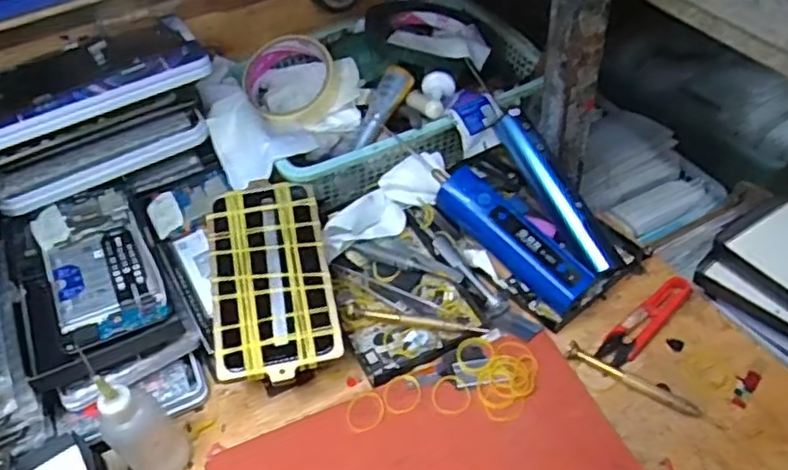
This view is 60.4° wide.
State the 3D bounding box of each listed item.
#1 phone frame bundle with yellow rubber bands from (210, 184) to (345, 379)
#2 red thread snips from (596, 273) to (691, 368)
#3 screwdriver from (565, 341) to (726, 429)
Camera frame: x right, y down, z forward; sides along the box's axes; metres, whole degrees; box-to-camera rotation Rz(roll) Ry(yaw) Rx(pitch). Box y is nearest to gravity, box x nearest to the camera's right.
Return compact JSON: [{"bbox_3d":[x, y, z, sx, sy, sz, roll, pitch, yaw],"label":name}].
[{"bbox_3d":[-0.091,0.027,0.495,0.083,0.009,0.162,-11,56,-6],"label":"phone frame bundle with yellow rubber bands"},{"bbox_3d":[0.184,0.061,0.496,0.023,0.009,0.094,34,58,31],"label":"red thread snips"},{"bbox_3d":[0.170,0.102,0.464,0.108,0.004,0.012,25,54,26],"label":"screwdriver"}]

